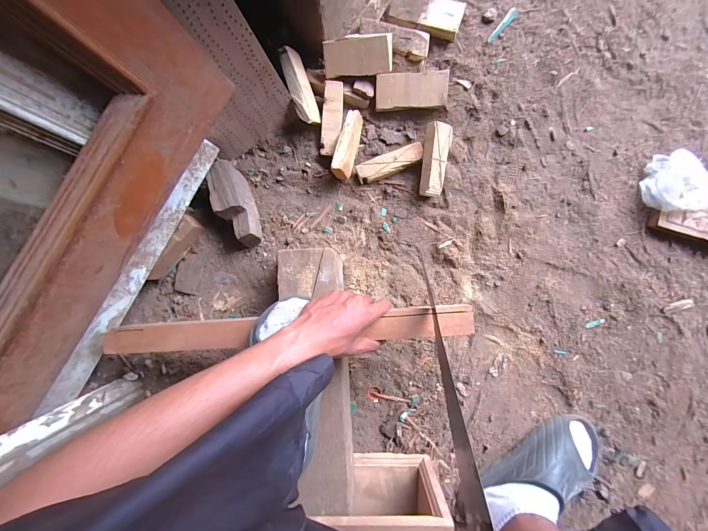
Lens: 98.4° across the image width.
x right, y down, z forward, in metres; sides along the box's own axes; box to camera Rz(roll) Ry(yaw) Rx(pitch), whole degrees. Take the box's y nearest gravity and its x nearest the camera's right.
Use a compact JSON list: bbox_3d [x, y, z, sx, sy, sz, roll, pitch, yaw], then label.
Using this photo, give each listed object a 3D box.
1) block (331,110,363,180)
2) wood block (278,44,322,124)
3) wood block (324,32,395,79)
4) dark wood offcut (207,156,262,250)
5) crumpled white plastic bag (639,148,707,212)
[{"bbox_3d":[-0.012,-0.219,0.561,0.037,0.033,0.127,14,81,-3],"label":"block"},{"bbox_3d":[-0.094,-0.308,0.532,0.020,0.047,0.122,-5,111,40],"label":"wood block"},{"bbox_3d":[0.008,-0.363,0.530,0.118,0.016,0.057,-5,128,0],"label":"wood block"},{"bbox_3d":[-0.216,-0.109,0.556,0.054,0.063,0.149,-18,92,3],"label":"dark wood offcut"},{"bbox_3d":[0.578,-0.153,0.547,0.096,0.041,0.110,-1,93,2],"label":"crumpled white plastic bag"}]

